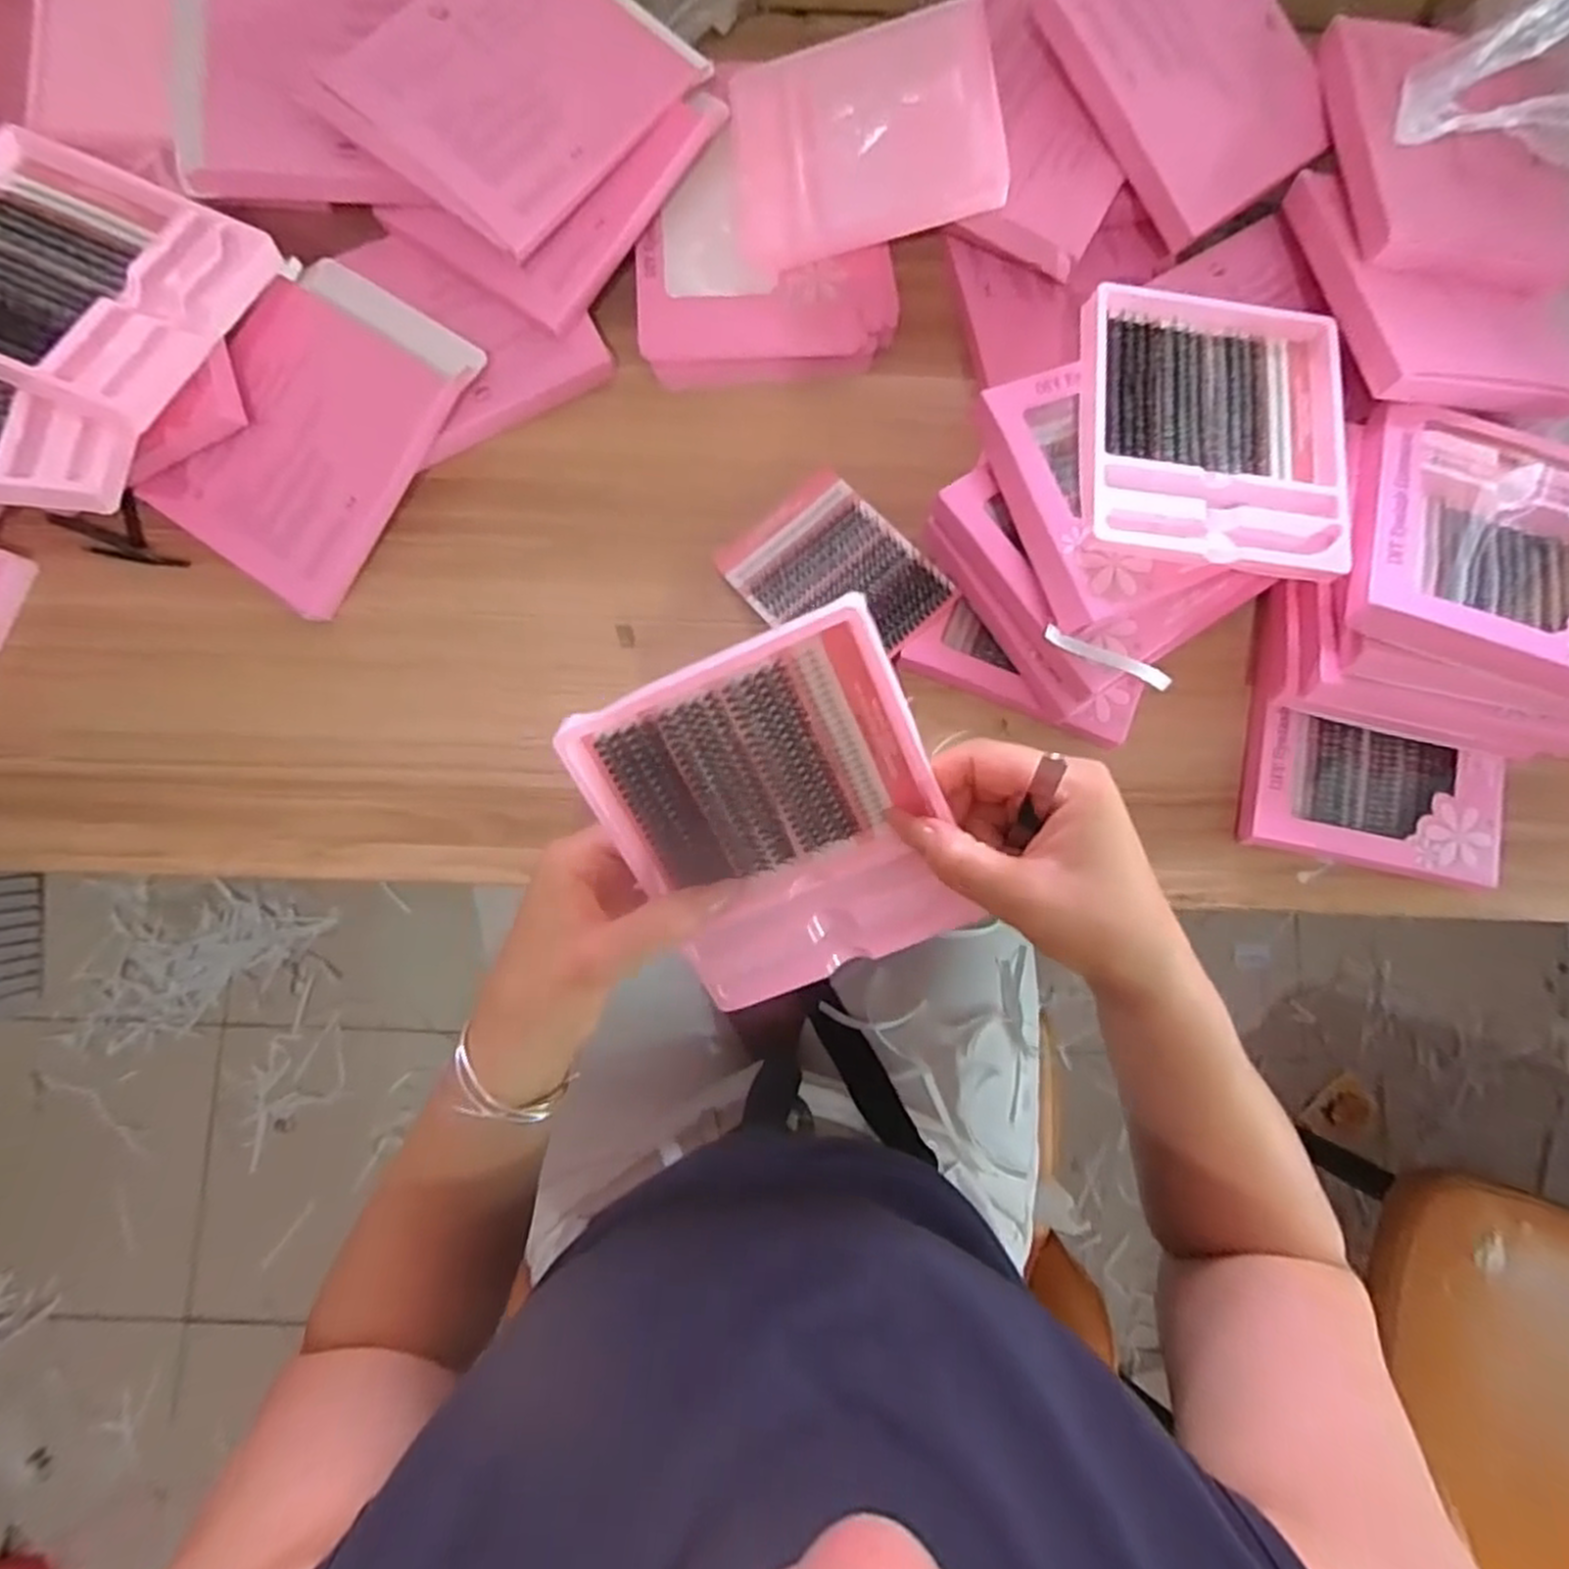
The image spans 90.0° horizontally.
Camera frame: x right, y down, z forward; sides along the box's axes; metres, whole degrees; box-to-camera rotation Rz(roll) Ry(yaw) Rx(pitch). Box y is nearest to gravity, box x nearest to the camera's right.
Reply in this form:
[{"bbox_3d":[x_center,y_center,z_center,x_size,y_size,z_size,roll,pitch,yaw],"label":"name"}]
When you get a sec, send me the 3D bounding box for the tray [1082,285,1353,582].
[{"bbox_3d":[0.227,-0.188,0.414,0.137,0.012,0.156,5,75,-4],"label":"tray"}]

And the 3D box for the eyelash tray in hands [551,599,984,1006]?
[{"bbox_3d":[0.000,0.017,0.335,0.132,0.012,0.154,-23,109,9],"label":"eyelash tray in hands"}]

